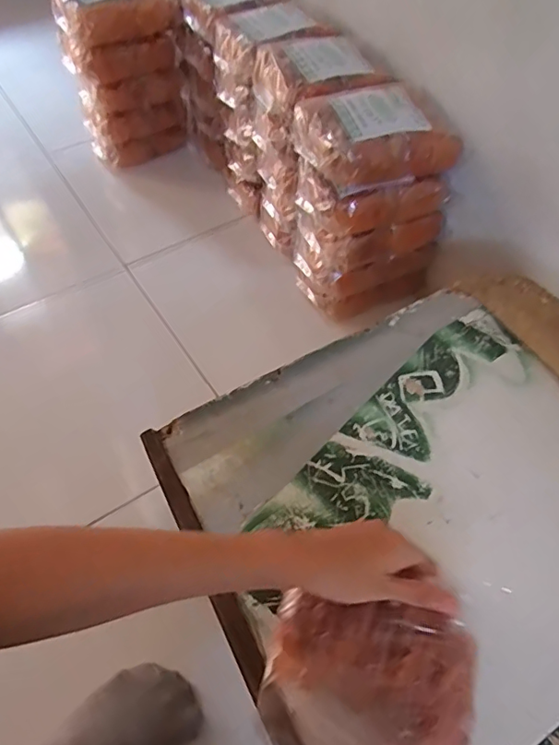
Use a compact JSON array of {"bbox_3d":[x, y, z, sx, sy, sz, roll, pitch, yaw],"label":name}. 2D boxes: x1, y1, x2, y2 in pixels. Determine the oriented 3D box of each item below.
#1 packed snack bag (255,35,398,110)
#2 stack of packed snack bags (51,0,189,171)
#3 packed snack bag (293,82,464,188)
[{"bbox_3d":[0.057,-0.411,0.705,0.167,0.044,0.146,-19,57,-14],"label":"packed snack bag"},{"bbox_3d":[-0.288,-0.551,0.968,0.188,0.288,0.113,-33,61,-21],"label":"stack of packed snack bags"},{"bbox_3d":[0.119,-0.299,0.639,0.182,0.057,0.132,-17,57,-12],"label":"packed snack bag"}]

